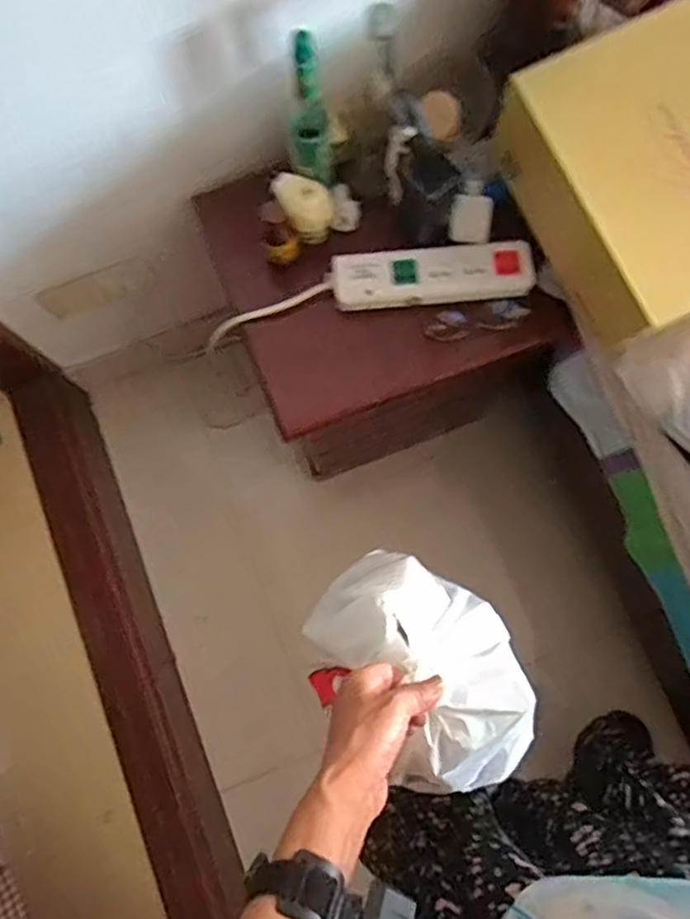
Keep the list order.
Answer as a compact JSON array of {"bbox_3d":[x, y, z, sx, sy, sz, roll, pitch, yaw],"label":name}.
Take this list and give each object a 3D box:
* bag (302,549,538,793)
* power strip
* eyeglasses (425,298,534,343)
[{"bbox_3d":[0.086,0.198,0.602,0.157,0.143,0.234,-32,81,-6],"label":"bag"},{"bbox_3d":[0.112,-0.235,0.816,0.255,0.029,0.074,-4,80,-1],"label":"power strip"},{"bbox_3d":[0.168,-0.179,0.828,0.135,0.031,0.034,-10,80,-2],"label":"eyeglasses"}]

